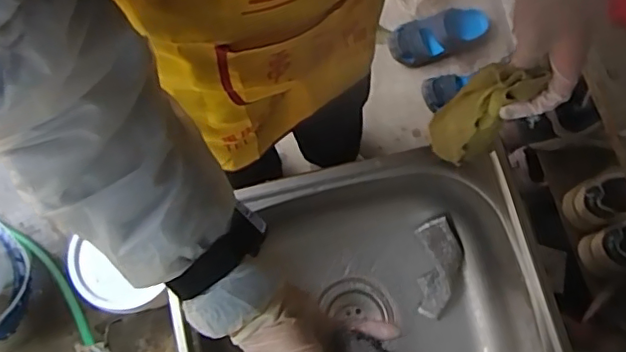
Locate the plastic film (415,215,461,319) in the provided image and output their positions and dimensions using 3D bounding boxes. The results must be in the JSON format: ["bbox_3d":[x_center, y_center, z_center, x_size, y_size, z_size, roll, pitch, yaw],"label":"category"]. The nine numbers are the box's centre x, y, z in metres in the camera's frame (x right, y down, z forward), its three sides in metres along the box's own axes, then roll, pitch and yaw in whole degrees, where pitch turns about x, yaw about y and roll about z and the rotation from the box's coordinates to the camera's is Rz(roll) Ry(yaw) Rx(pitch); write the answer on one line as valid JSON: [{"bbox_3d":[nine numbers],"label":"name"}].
[{"bbox_3d":[0.169,0.125,0.760,0.055,0.018,0.133,5,93,8],"label":"plastic film"}]

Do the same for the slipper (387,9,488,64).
[{"bbox_3d":[0.316,-0.352,1.393,0.257,0.065,0.108,-20,76,-7],"label":"slipper"}]

